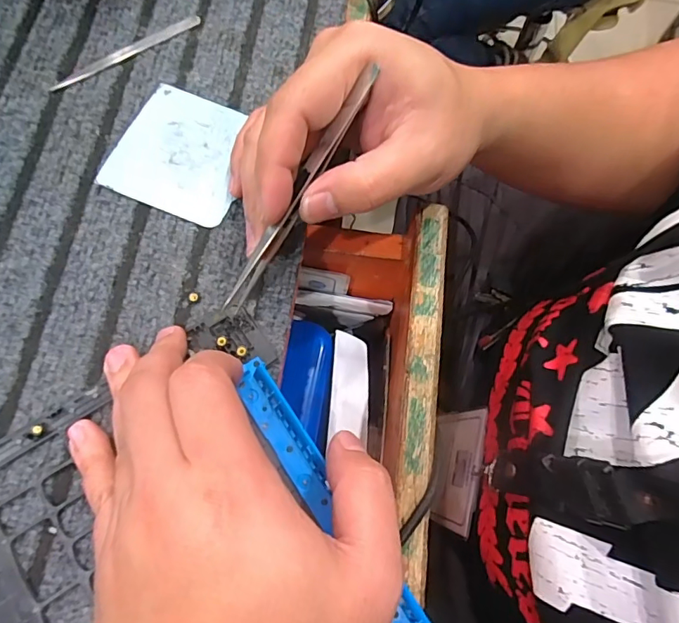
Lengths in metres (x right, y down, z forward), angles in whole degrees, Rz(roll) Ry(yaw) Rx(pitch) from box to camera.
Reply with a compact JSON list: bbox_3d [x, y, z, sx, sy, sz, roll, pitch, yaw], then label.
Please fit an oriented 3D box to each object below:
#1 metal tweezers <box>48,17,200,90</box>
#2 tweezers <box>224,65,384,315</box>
[{"bbox_3d":[-0.134,-0.164,0.310,0.101,0.004,0.009,-33,75,-12],"label":"metal tweezers"},{"bbox_3d":[-0.020,-0.052,0.230,0.007,0.008,0.127,36,104,10],"label":"tweezers"}]

